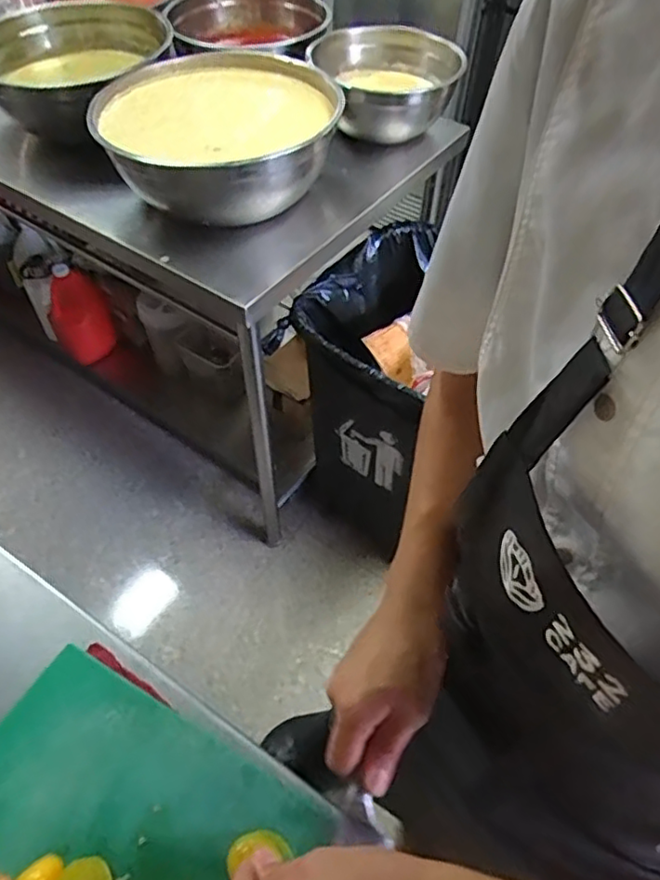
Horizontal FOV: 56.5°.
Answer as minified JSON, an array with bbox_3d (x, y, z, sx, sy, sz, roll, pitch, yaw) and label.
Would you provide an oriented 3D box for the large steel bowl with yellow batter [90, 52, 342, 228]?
[{"bbox_3d":[-0.181,-0.514,1.047,0.370,0.138,0.369,1,52,-1],"label":"large steel bowl with yellow batter"}]

